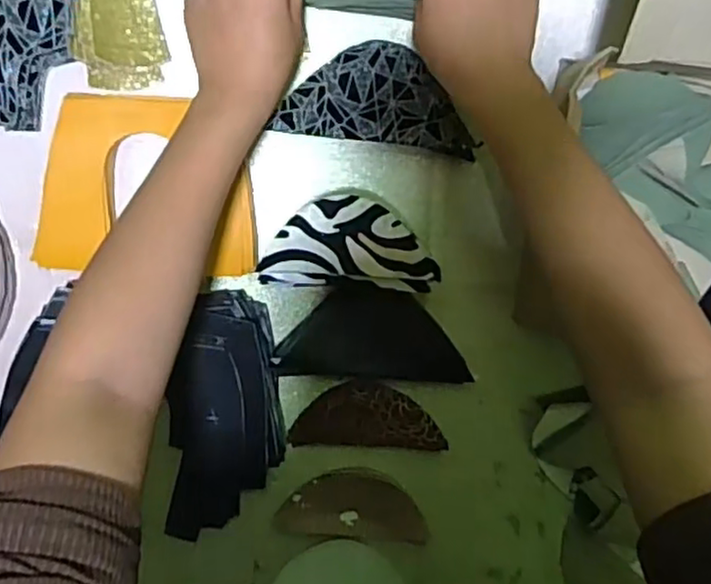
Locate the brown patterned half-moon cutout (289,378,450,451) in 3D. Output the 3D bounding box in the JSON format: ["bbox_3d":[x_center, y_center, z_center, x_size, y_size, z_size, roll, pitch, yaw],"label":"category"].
[{"bbox_3d":[0.008,0.096,0.531,0.116,0.024,0.055,-2,95,-3],"label":"brown patterned half-moon cutout"}]

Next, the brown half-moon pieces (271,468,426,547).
[{"bbox_3d":[-0.001,0.171,0.540,0.119,0.014,0.058,5,94,-3],"label":"brown half-moon pieces"}]

